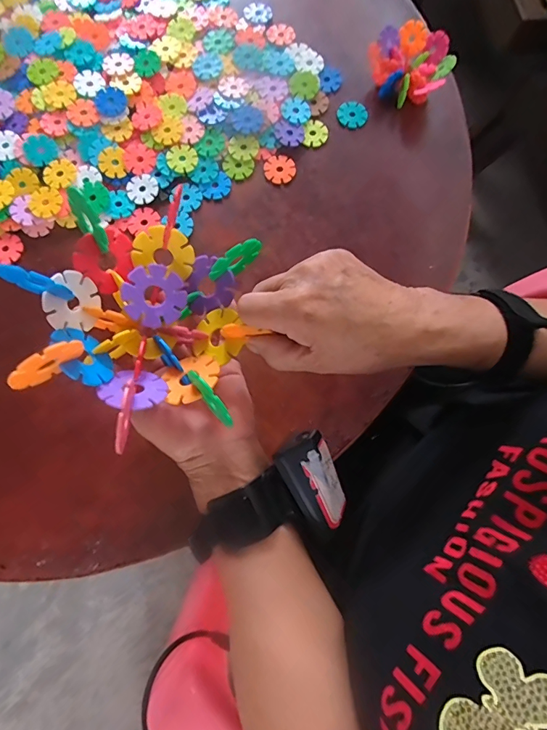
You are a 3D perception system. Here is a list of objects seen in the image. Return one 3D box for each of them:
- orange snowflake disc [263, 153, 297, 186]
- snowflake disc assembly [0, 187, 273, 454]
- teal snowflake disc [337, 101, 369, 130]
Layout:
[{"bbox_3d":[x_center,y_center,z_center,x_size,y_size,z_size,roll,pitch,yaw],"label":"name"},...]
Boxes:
[{"bbox_3d":[0.007,-0.200,0.432,0.030,0.004,0.033,0,77,0],"label":"orange snowflake disc"},{"bbox_3d":[-0.080,-0.031,0.278,0.146,0.076,0.148,-15,78,-4],"label":"snowflake disc assembly"},{"bbox_3d":[0.085,-0.266,0.451,0.031,0.004,0.032,0,77,0],"label":"teal snowflake disc"}]

